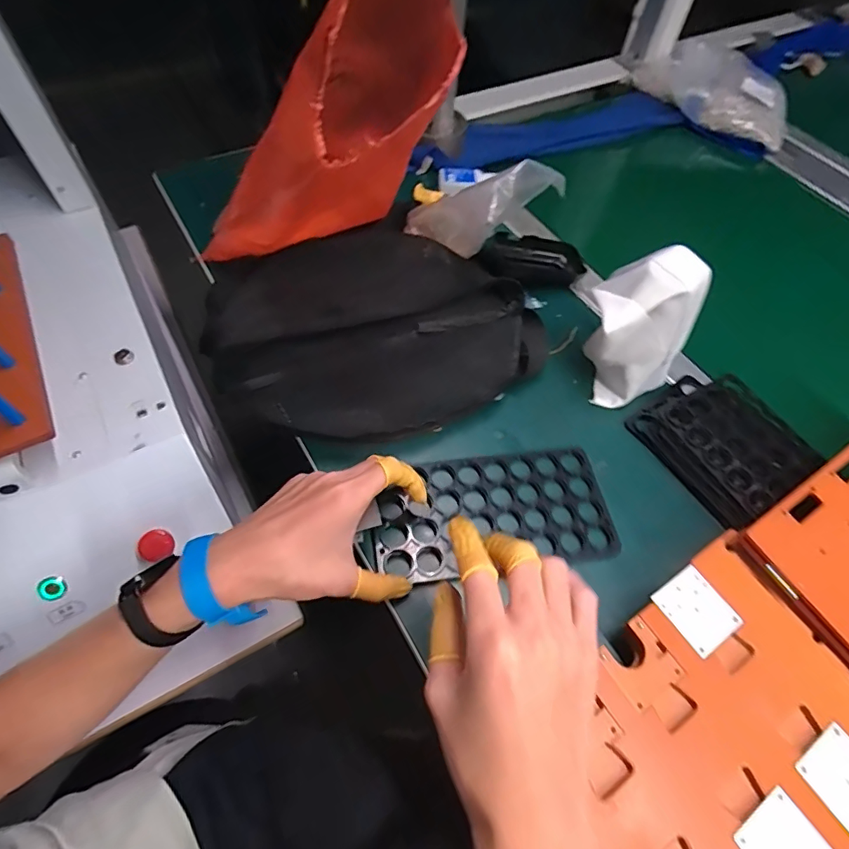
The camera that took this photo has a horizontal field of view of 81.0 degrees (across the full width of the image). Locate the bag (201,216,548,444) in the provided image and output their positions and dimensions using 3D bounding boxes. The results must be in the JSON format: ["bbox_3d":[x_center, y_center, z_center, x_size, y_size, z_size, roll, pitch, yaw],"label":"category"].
[{"bbox_3d":[-0.052,-0.099,0.484,0.292,0.067,0.248,-29,64,-19],"label":"bag"}]

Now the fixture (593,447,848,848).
[{"bbox_3d":[0.275,0.151,0.348,0.457,0.056,0.164,-28,64,-19],"label":"fixture"}]

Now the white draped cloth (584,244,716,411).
[{"bbox_3d":[0.192,-0.086,0.455,0.092,0.116,0.094,32,62,16],"label":"white draped cloth"}]

